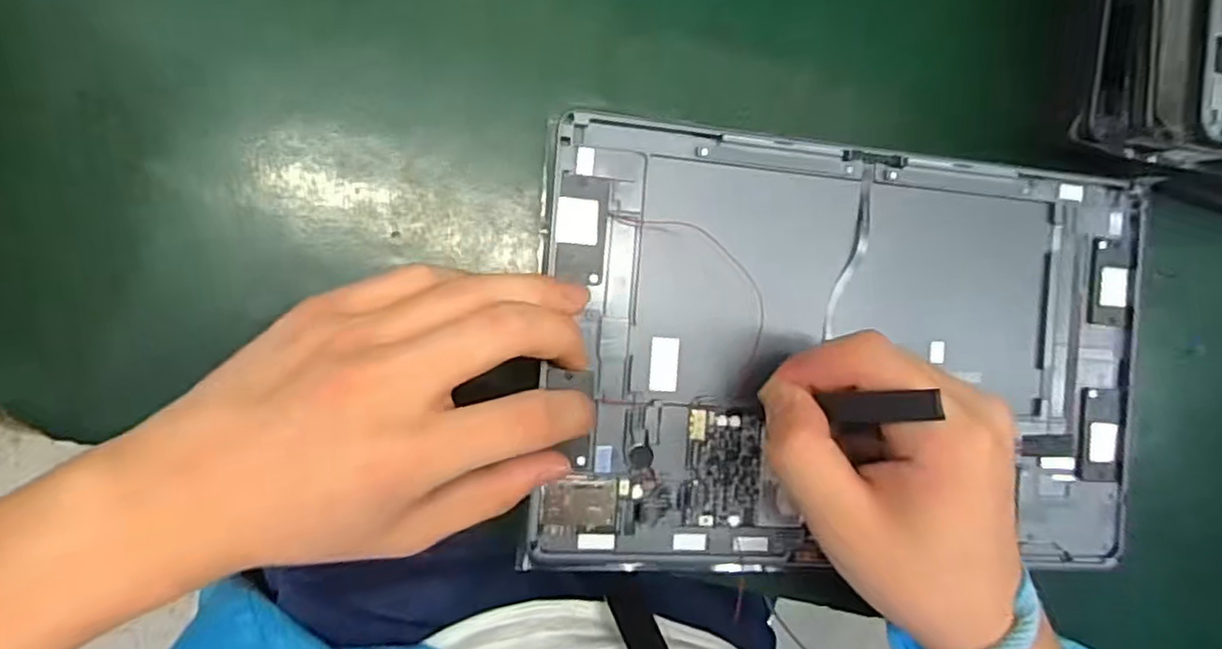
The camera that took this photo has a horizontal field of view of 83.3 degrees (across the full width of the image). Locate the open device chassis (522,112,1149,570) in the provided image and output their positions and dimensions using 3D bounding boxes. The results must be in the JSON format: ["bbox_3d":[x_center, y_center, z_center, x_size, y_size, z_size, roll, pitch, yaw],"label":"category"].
[{"bbox_3d":[0.098,0.014,0.276,0.251,0.021,0.167,4,87,-6],"label":"open device chassis"}]

